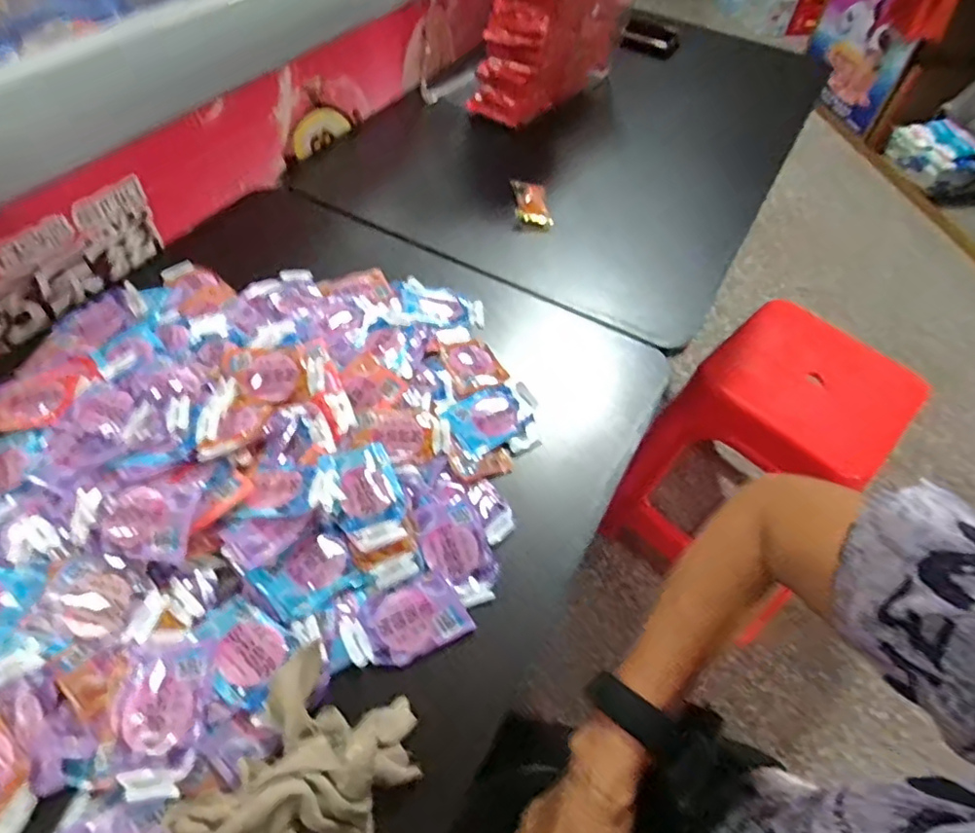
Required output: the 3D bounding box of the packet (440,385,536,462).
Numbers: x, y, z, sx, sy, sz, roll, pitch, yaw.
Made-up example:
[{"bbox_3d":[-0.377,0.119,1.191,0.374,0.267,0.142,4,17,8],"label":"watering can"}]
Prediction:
[{"bbox_3d":[0.004,-0.003,0.492,0.078,0.011,0.051,-29,61,-24],"label":"packet"}]

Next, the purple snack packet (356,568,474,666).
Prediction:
[{"bbox_3d":[-0.048,0.131,0.393,0.063,0.009,0.048,-21,58,-20],"label":"purple snack packet"}]

